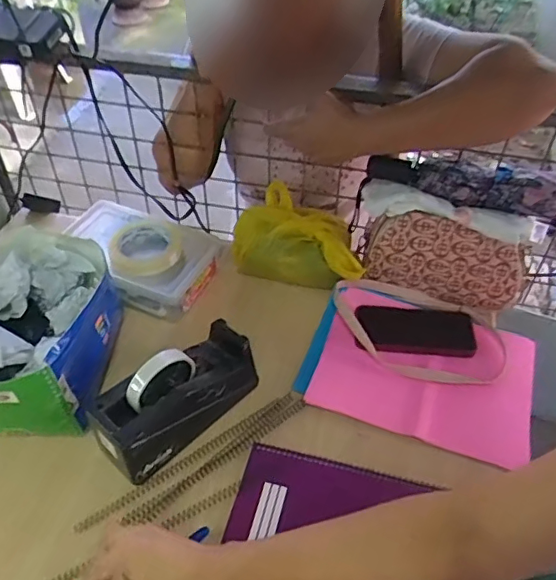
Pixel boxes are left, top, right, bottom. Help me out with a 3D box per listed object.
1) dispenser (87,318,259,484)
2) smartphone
[{"bbox_3d":[-0.115,0.125,0.655,0.082,0.095,0.197,35,54,29],"label":"dispenser"},{"bbox_3d":[0.192,0.055,0.782,0.162,0.016,0.076,2,45,1],"label":"smartphone"}]

